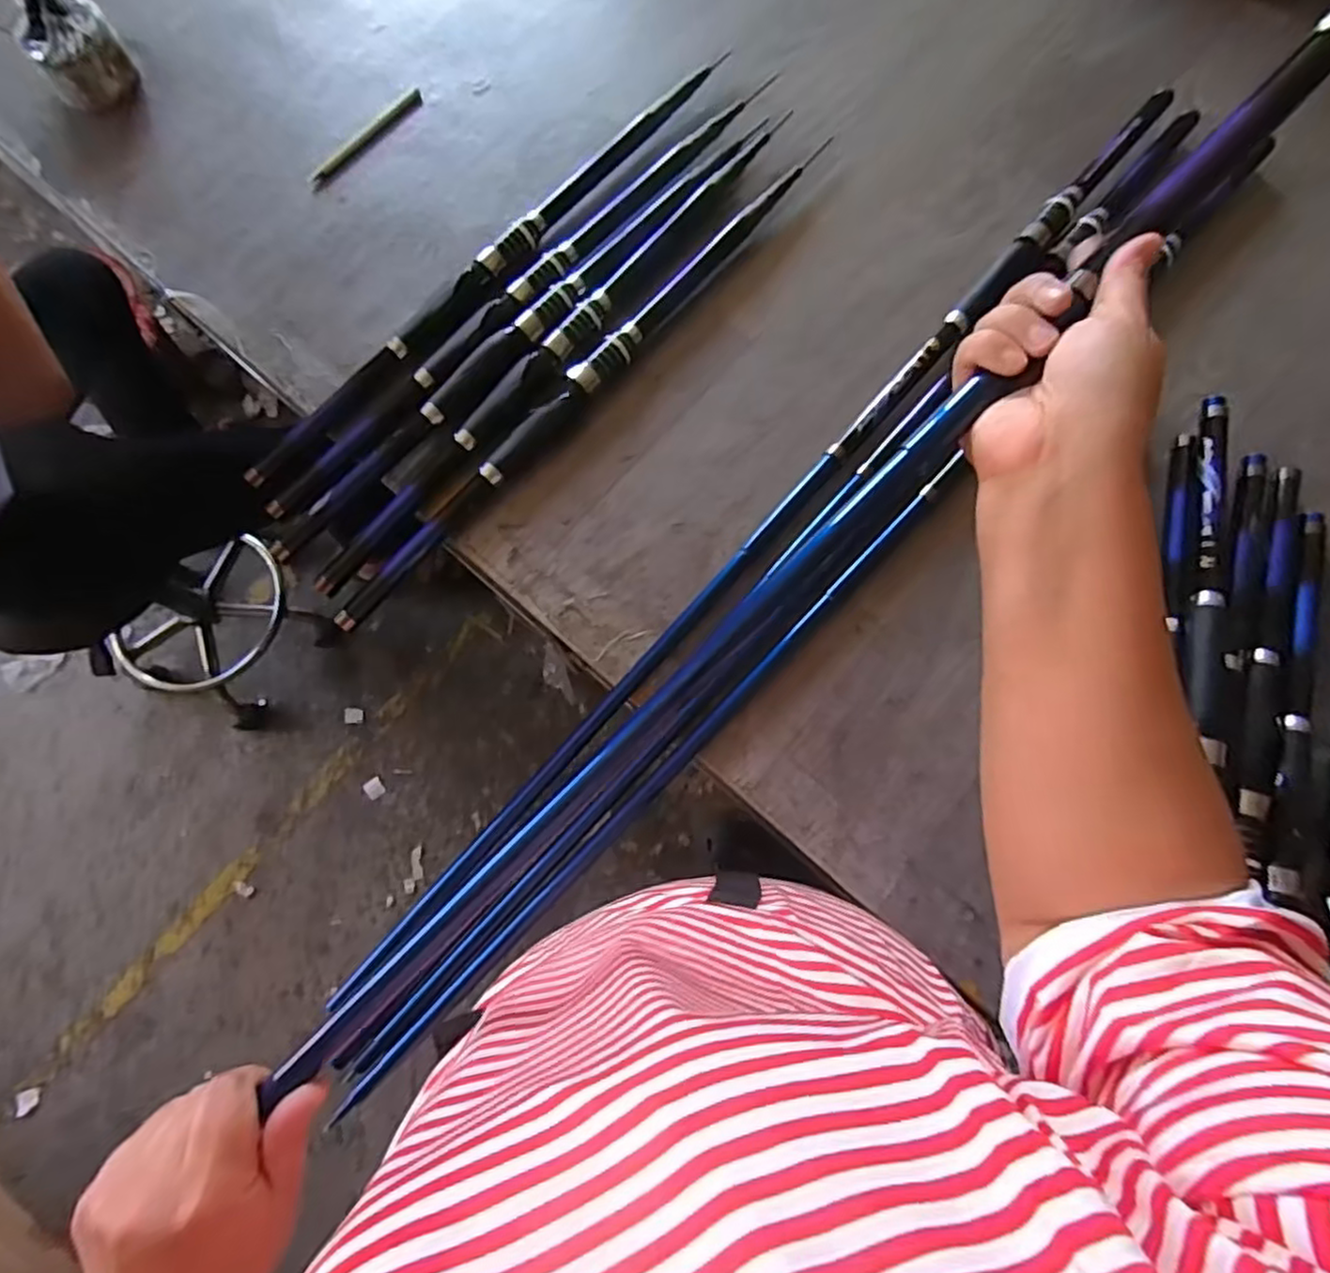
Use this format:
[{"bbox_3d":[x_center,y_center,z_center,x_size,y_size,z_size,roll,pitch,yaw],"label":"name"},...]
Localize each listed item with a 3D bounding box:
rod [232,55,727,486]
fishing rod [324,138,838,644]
[{"bbox_3d":[-0.149,-0.350,0.626,0.039,0.026,0.596,42,80,10],"label":"rod"},{"bbox_3d":[-0.063,-0.230,0.586,0.029,0.023,0.587,41,80,10],"label":"fishing rod"}]

